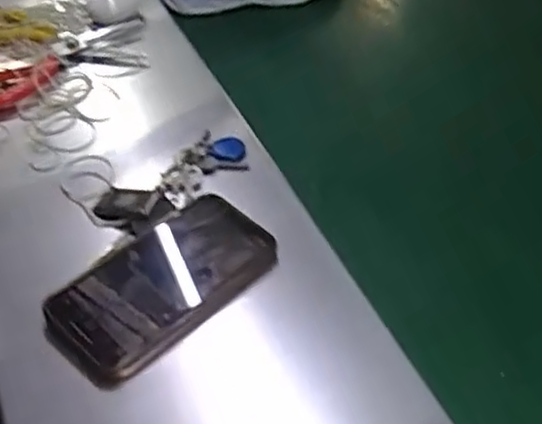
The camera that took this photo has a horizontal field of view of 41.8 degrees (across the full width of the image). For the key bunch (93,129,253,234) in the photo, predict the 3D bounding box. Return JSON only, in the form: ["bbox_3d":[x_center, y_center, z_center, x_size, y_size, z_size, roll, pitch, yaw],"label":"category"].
[{"bbox_3d":[-0.070,-0.026,0.550,0.059,0.015,0.128,33,54,28],"label":"key bunch"}]

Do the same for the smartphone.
[{"bbox_3d":[-0.071,0.046,0.478,0.080,0.014,0.156,34,55,29],"label":"smartphone"}]

